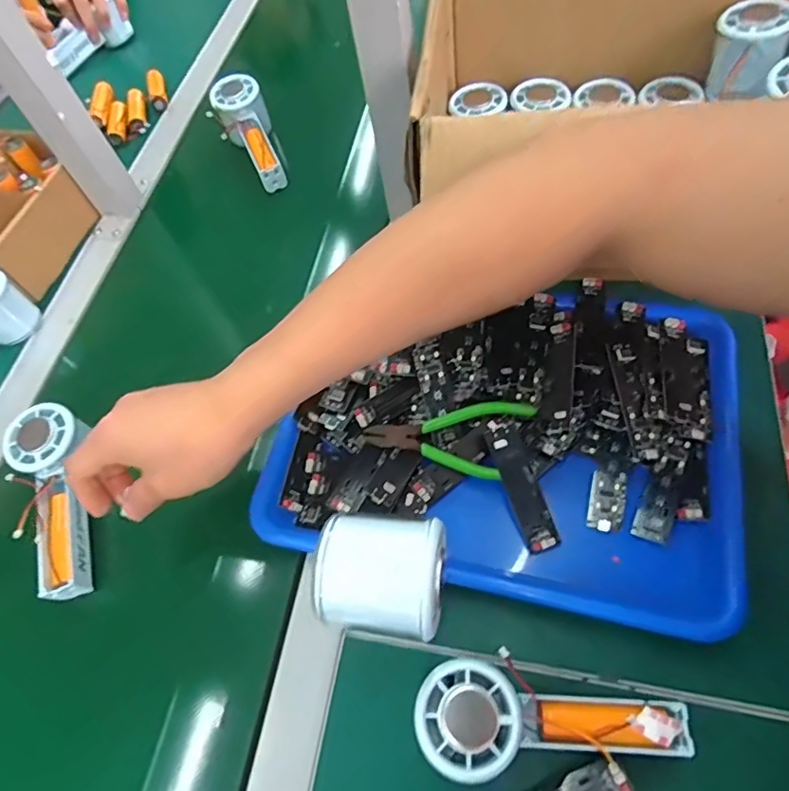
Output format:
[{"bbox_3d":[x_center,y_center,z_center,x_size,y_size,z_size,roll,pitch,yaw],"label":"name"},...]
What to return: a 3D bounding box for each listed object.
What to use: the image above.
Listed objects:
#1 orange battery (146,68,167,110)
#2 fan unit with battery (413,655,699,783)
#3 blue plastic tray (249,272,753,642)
[{"bbox_3d":[-0.323,-0.418,0.748,0.022,0.020,0.070,-20,59,-3],"label":"orange battery"},{"bbox_3d":[0.089,0.184,0.311,0.150,0.051,0.057,-2,59,8],"label":"fan unit with battery"},{"bbox_3d":[0.083,0.017,0.416,0.325,0.036,0.247,9,61,14],"label":"blue plastic tray"}]

